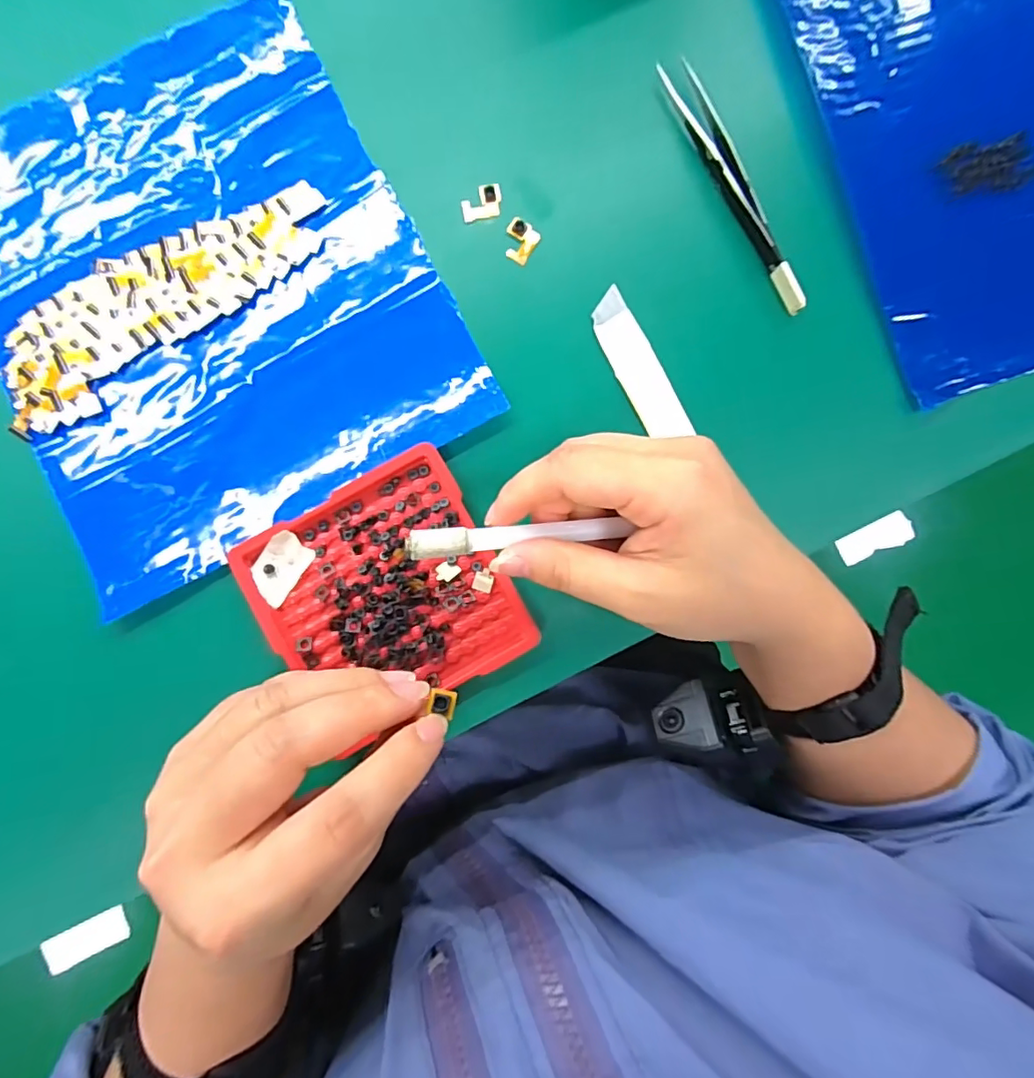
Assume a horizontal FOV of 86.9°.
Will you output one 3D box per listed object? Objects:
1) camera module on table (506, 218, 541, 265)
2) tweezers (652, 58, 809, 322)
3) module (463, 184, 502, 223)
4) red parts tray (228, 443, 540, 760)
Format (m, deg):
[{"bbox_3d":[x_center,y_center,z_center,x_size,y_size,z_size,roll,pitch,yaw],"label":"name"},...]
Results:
[{"bbox_3d":[0.002,-0.136,0.247,0.015,0.004,0.019,32,88,1],"label":"camera module on table"},{"bbox_3d":[0.096,-0.158,0.246,0.015,0.010,0.125,-24,88,-1],"label":"tweezers"},{"bbox_3d":[-0.016,-0.153,0.248,0.019,0.004,0.014,-16,88,-1],"label":"module"},{"bbox_3d":[-0.056,0.025,0.238,0.097,0.011,0.100,-31,88,-1],"label":"red parts tray"}]

